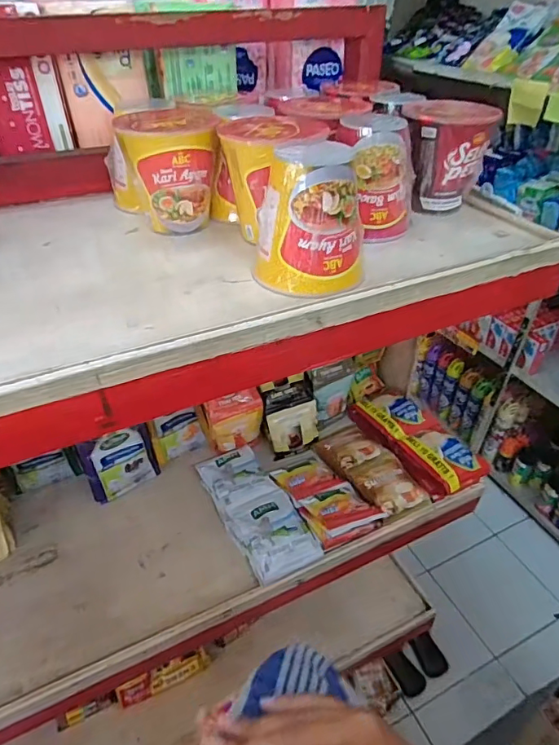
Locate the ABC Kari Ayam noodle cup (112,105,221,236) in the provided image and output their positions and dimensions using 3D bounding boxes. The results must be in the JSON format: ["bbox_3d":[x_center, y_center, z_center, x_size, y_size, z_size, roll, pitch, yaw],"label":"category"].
[{"bbox_3d":[-0.116,-0.221,0.531,0.098,0.104,0.117,-6,39,-9],"label":"ABC Kari Ayam noodle cup"}]

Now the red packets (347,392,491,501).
[{"bbox_3d":[0.219,0.102,0.798,0.102,0.049,0.235,-20,43,-24],"label":"red packets"}]

